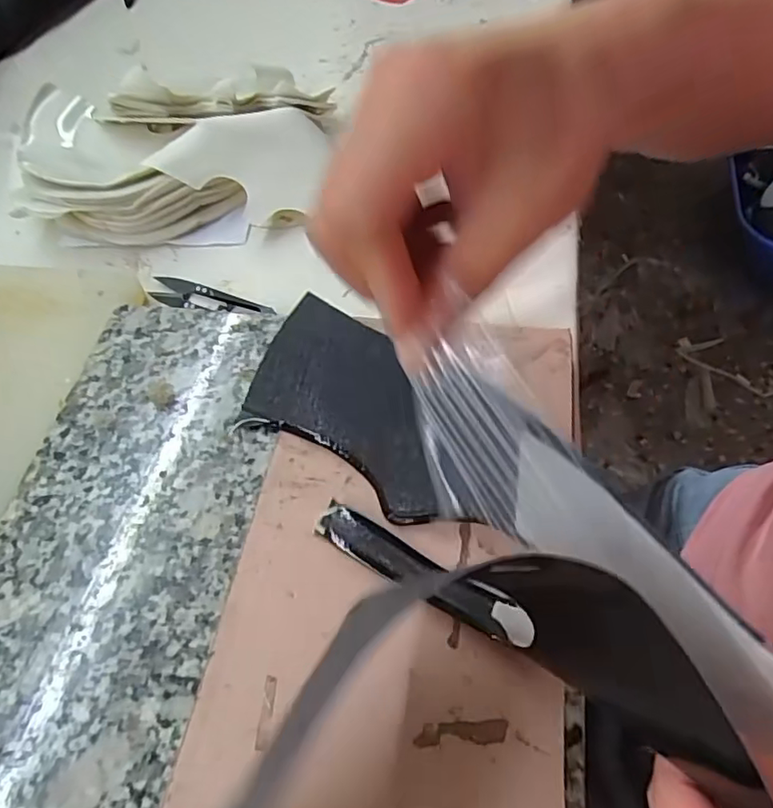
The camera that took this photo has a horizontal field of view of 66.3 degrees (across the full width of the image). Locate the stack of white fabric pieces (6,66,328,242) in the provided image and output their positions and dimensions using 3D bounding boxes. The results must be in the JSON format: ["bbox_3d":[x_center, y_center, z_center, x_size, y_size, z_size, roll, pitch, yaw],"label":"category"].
[{"bbox_3d":[-0.161,-0.194,0.462,0.229,0.051,0.164,-9,56,-1],"label":"stack of white fabric pieces"}]

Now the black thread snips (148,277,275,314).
[{"bbox_3d":[-0.117,-0.071,0.397,0.094,0.010,0.020,10,58,11],"label":"black thread snips"}]

